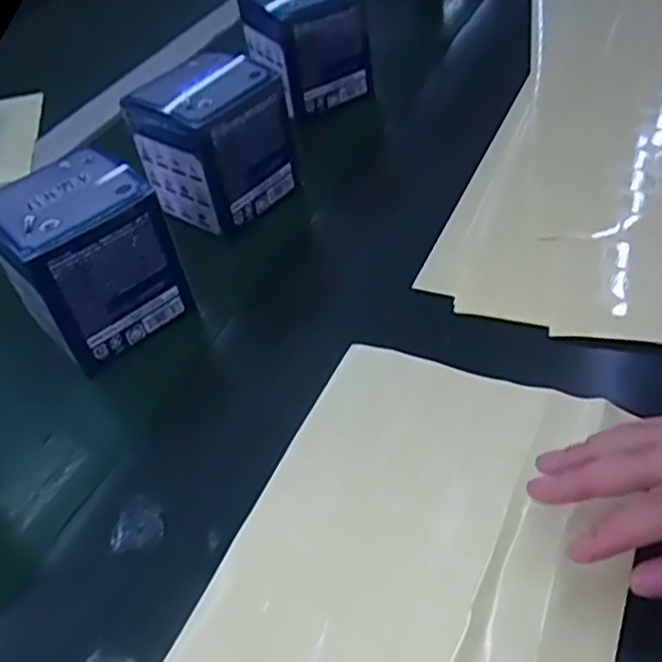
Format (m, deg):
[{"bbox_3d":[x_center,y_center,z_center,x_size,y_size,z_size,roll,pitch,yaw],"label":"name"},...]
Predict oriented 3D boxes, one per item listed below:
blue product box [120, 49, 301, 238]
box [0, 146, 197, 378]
[{"bbox_3d":[-0.083,-0.131,0.500,0.083,0.097,0.085,27,56,28],"label":"blue product box"},{"bbox_3d":[-0.144,-0.043,0.421,0.086,0.100,0.082,-31,51,-20],"label":"box"}]

